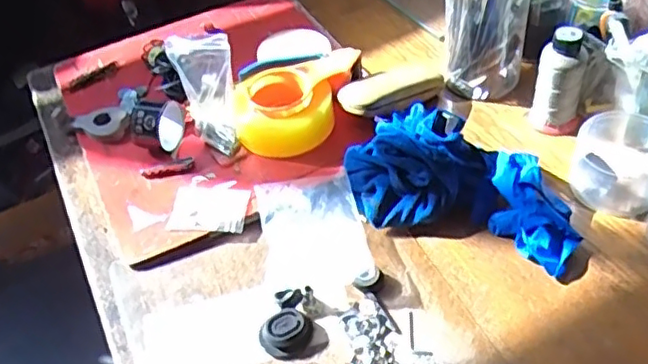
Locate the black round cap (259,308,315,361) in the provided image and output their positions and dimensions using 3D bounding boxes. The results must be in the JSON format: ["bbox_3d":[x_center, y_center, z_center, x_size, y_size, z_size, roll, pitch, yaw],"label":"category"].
[{"bbox_3d":[-0.034,0.140,0.583,0.046,0.017,0.038,-36,53,-25],"label":"black round cap"}]

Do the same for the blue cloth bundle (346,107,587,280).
[{"bbox_3d":[0.146,-0.007,0.670,0.252,0.080,0.147,16,50,20],"label":"blue cloth bundle"}]

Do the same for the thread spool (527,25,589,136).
[{"bbox_3d":[0.270,-0.113,0.722,0.042,0.129,0.055,-27,50,-18],"label":"thread spool"}]

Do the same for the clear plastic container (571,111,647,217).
[{"bbox_3d":[0.320,-0.024,0.679,0.094,0.063,0.116,20,52,24],"label":"clear plastic container"}]

